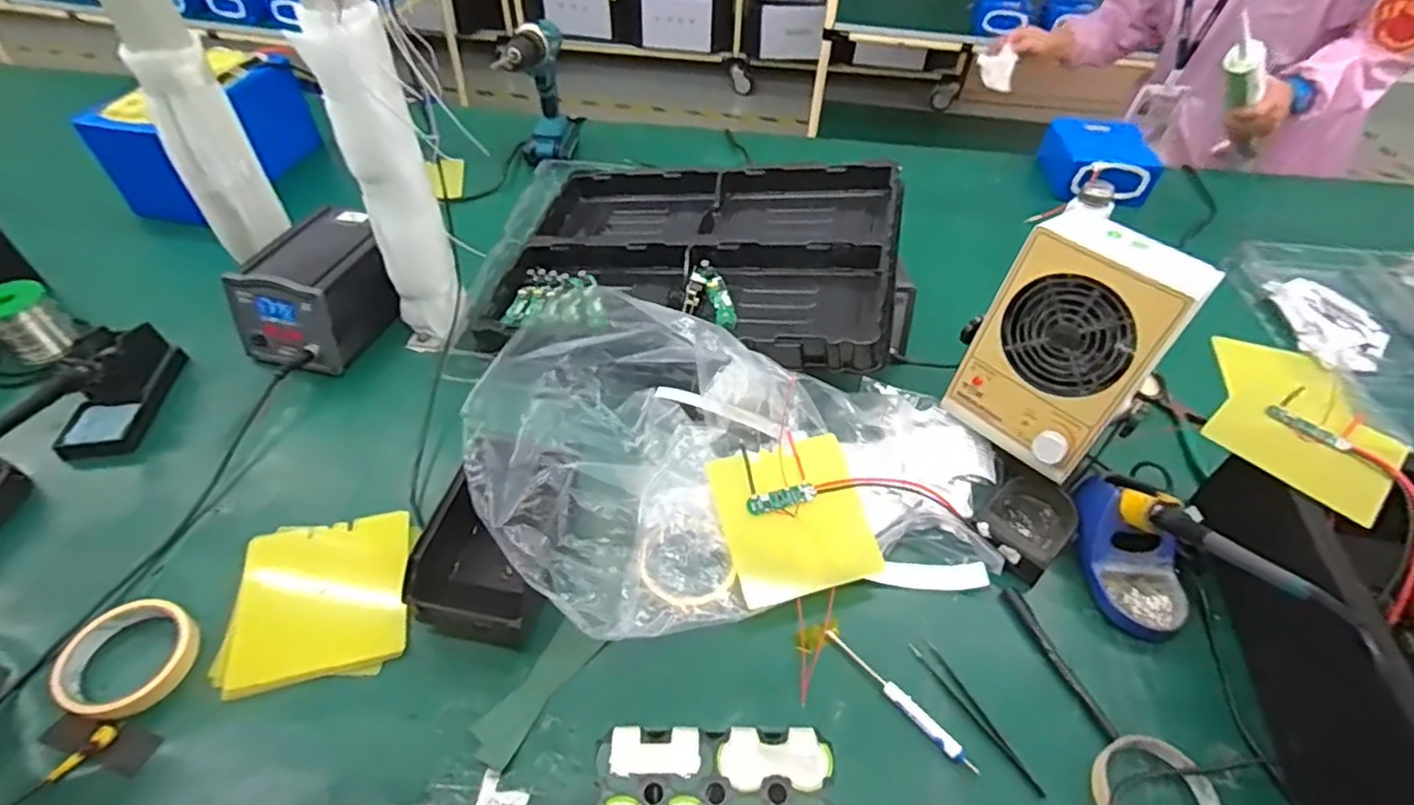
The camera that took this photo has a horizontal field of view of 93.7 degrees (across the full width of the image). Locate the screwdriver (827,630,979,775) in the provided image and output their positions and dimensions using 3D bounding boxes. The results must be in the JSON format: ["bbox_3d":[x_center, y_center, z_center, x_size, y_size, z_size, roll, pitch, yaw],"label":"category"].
[{"bbox_3d":[0.158,0.241,0.545,0.015,0.009,0.146,-32,57,-27],"label":"screwdriver"}]

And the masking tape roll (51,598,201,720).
[{"bbox_3d":[-0.458,0.202,0.526,0.091,0.021,0.088,1,48,-1],"label":"masking tape roll"}]

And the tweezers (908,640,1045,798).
[{"bbox_3d":[0.221,0.251,0.541,0.019,0.007,0.135,-25,54,-23],"label":"tweezers"}]

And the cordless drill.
[{"bbox_3d":[-0.266,-0.495,1.070,0.077,0.207,0.220,2,48,-1],"label":"cordless drill"}]

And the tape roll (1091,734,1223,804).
[{"bbox_3d":[0.334,0.295,0.491,0.082,0.021,0.084,1,48,-1],"label":"tape roll"}]

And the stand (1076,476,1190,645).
[{"bbox_3d":[0.400,0.131,0.612,0.091,0.076,0.145,11,48,7],"label":"stand"}]

